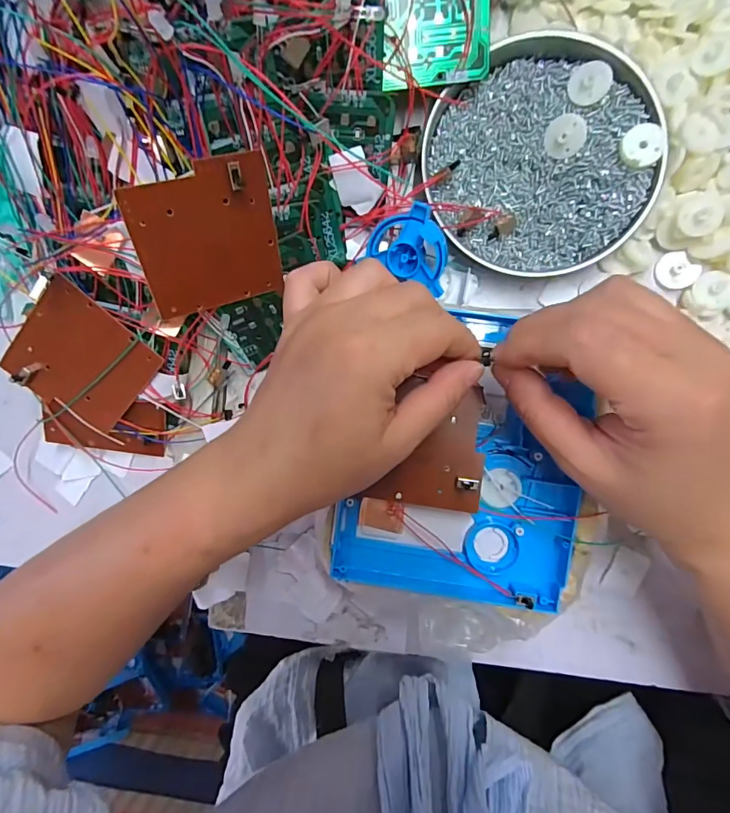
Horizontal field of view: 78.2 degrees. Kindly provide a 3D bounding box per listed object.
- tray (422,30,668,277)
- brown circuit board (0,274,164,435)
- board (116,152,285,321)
[{"bbox_3d":[0.104,-0.151,0.271,0.129,0.020,0.135,-5,92,6],"label":"tray"},{"bbox_3d":[-0.168,-0.027,0.265,0.073,0.007,0.071,41,112,-9],"label":"brown circuit board"},{"bbox_3d":[-0.082,-0.088,0.238,0.072,0.004,0.073,-21,135,-21],"label":"board"}]

